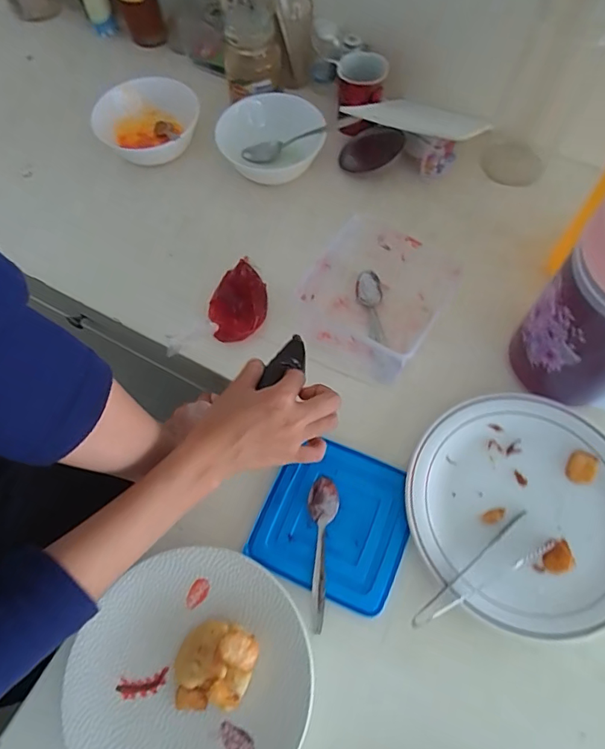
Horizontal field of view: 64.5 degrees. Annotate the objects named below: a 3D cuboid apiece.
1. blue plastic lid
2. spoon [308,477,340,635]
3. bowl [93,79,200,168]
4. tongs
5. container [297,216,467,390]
[{"bbox_3d":[0.031,0.138,0.461,0.136,0.008,0.134,20,66,12],"label":"blue plastic lid"},{"bbox_3d":[0.015,0.162,0.445,0.028,0.008,0.132,6,64,5],"label":"spoon"},{"bbox_3d":[-0.215,-0.340,0.667,0.127,0.068,0.113,20,66,12],"label":"bowl"},{"bbox_3d":[0.156,0.174,0.422,0.149,0.022,0.035,-29,66,-12],"label":"tongs"},{"bbox_3d":[0.072,-0.080,0.520,0.143,0.078,0.135,26,67,14],"label":"container"}]

